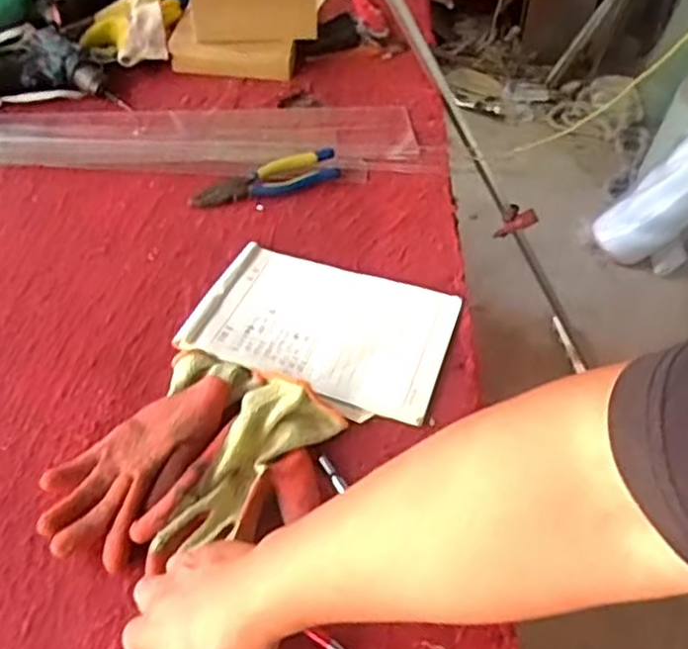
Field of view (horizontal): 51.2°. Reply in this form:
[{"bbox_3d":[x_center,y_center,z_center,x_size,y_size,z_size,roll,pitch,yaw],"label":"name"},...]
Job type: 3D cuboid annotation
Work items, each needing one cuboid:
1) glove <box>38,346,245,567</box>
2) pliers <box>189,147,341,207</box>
[{"bbox_3d":[-0.175,0.107,0.646,0.112,0.042,0.228,23,52,19],"label":"glove"},{"bbox_3d":[-0.099,-0.186,0.918,0.188,0.029,0.047,-15,50,-14],"label":"pliers"}]

